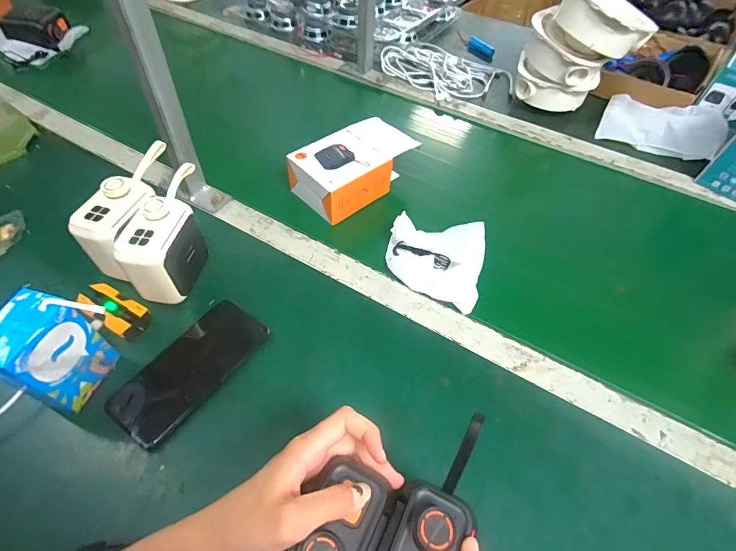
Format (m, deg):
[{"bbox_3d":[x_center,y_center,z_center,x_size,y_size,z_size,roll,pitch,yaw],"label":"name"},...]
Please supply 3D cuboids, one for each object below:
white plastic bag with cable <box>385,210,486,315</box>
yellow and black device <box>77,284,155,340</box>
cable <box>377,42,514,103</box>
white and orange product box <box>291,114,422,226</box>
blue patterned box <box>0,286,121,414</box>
[{"bbox_3d":[0.080,-0.022,0.481,0.117,0.044,0.097,14,53,7],"label":"white plastic bag with cable"},{"bbox_3d":[-0.278,0.038,0.430,0.078,0.022,0.039,23,55,14],"label":"yellow and black device"},{"bbox_3d":[0.159,-0.416,0.794,0.240,0.026,0.182,37,58,21],"label":"cable"},{"bbox_3d":[-0.020,-0.159,0.571,0.164,0.058,0.096,-35,62,-26],"label":"white and orange product box"},{"bbox_3d":[-0.281,0.071,0.352,0.044,0.109,0.074,16,54,9],"label":"blue patterned box"}]

